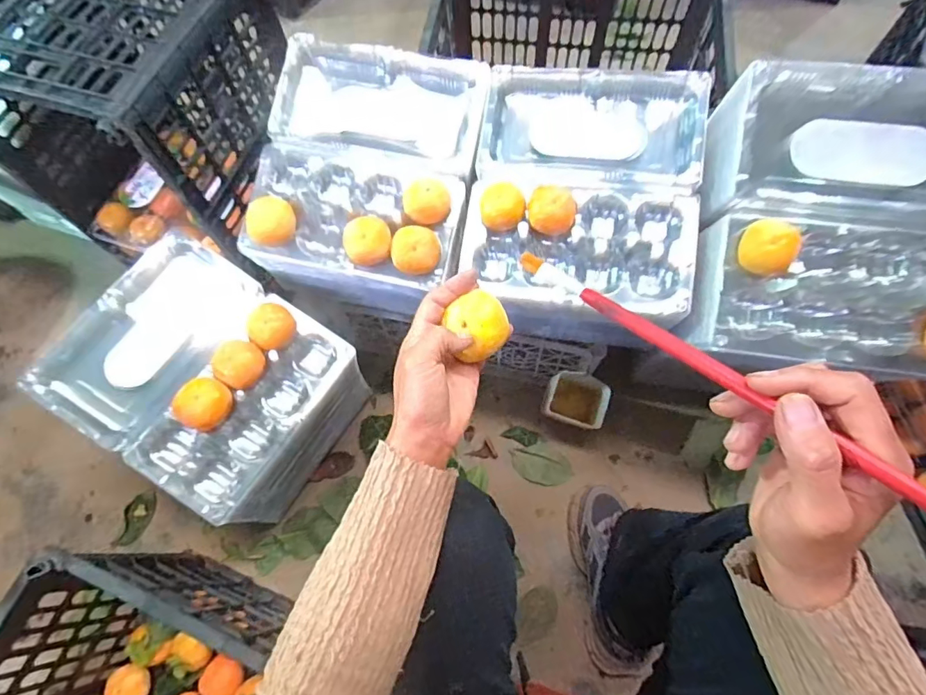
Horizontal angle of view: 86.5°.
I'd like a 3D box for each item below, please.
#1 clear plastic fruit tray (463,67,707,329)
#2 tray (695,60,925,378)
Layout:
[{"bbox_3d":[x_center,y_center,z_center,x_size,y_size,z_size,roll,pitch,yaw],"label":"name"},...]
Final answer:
[{"bbox_3d":[0.152,-0.189,0.590,0.275,0.065,0.304,5,78,7],"label":"clear plastic fruit tray"},{"bbox_3d":[0.389,-0.130,0.496,0.267,0.080,0.302,3,87,8],"label":"tray"}]

